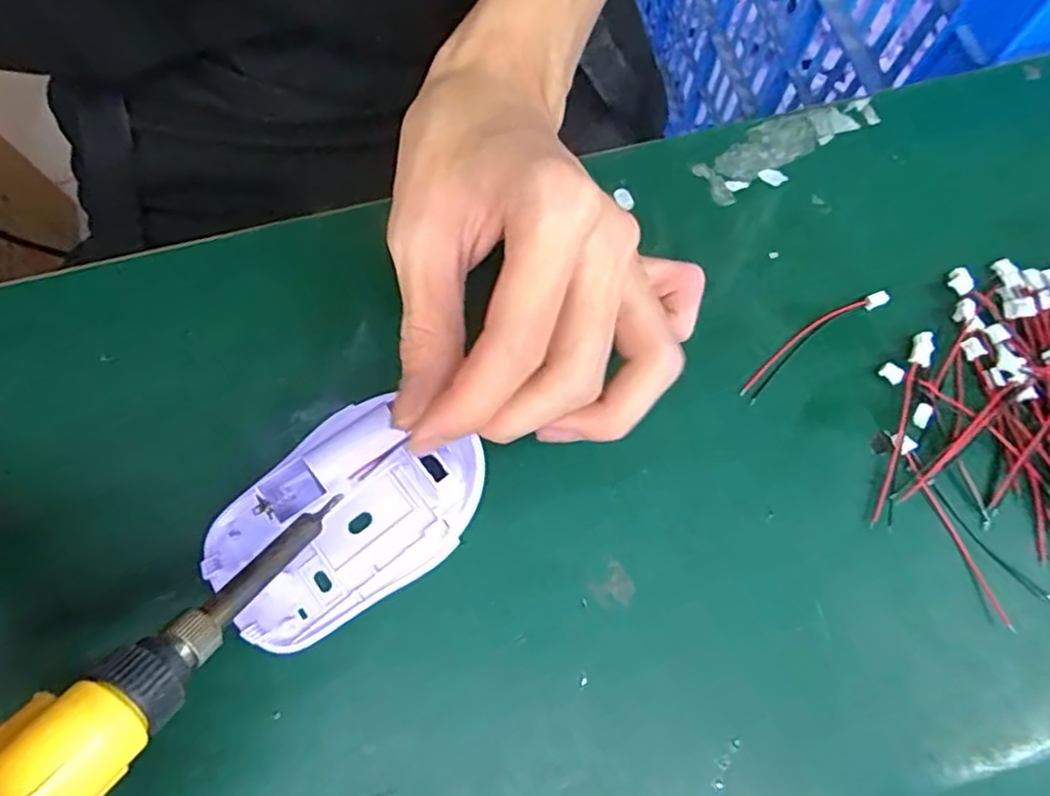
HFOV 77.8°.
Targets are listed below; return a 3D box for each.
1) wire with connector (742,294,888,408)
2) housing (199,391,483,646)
[{"bbox_3d":[0.108,-0.022,0.245,0.069,0.006,0.010,-35,74,-11],"label":"wire with connector"},{"bbox_3d":[-0.060,0.038,0.217,0.093,0.016,0.058,-32,74,-10],"label":"housing"}]

